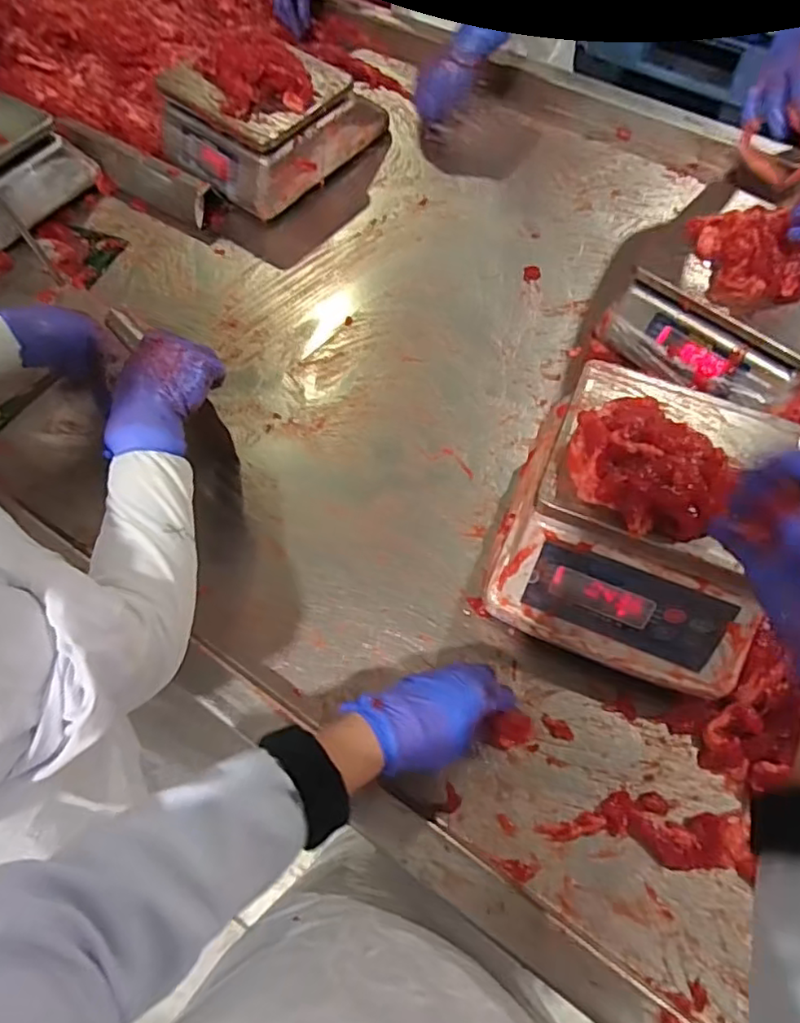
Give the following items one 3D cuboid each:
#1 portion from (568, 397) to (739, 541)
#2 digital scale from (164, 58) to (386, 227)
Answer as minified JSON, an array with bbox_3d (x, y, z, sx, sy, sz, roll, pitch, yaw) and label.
[{"bbox_3d":[0.203,-0.038,0.490,0.129,0.039,0.104,35,70,18],"label":"portion"},{"bbox_3d":[-0.190,-0.576,0.886,0.211,0.098,0.271,39,71,19],"label":"digital scale"}]

